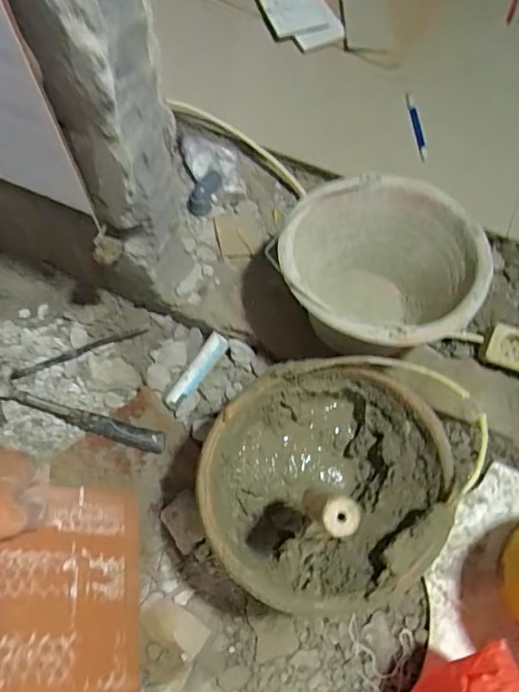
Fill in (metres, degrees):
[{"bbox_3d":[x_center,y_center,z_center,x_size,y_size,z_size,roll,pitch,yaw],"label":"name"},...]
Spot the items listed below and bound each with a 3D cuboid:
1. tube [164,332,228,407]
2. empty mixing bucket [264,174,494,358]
[{"bbox_3d":[-0.096,0.040,0.792,0.029,0.028,0.132,38,90,13],"label":"tube"},{"bbox_3d":[0.152,-0.082,0.715,0.236,0.205,0.241,0,68,-1],"label":"empty mixing bucket"}]

